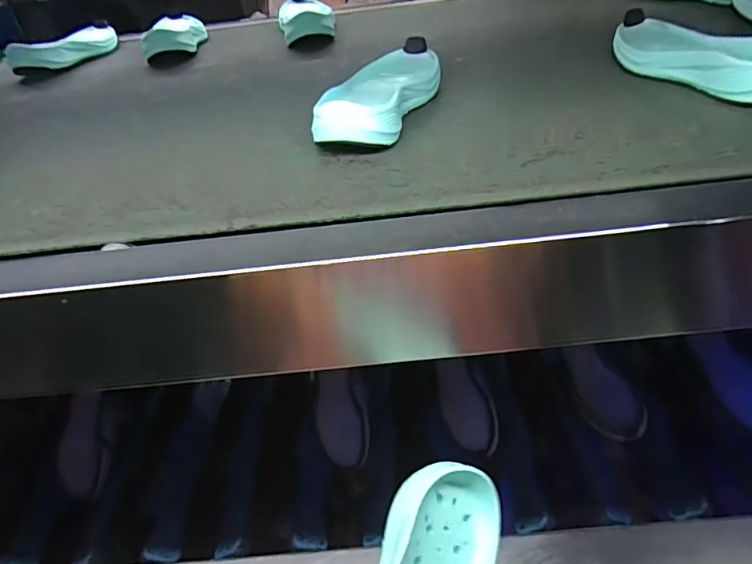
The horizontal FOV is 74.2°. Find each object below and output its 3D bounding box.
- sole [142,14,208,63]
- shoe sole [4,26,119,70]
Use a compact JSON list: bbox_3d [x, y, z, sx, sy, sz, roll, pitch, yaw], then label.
[{"bbox_3d":[-0.325,-0.409,0.816,0.090,0.038,0.203,-13,40,-6],"label":"sole"},{"bbox_3d":[-0.492,-0.396,0.821,0.074,0.041,0.224,2,41,11],"label":"shoe sole"}]

